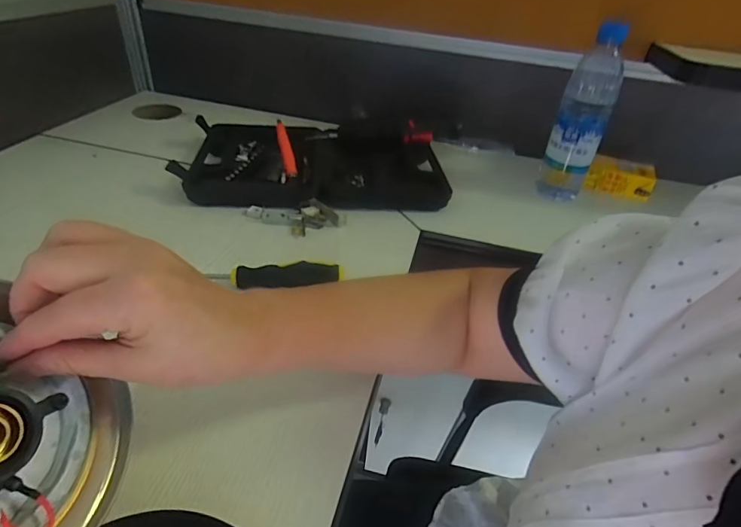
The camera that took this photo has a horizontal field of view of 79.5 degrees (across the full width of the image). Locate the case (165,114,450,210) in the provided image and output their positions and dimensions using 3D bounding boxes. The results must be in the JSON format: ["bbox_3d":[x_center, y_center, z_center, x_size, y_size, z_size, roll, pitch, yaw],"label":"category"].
[{"bbox_3d":[-0.077,-0.147,0.626,0.351,0.046,0.212,1,37,-5],"label":"case"}]

